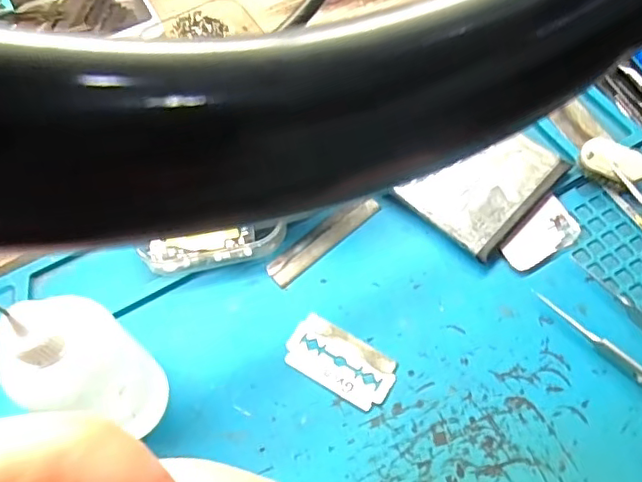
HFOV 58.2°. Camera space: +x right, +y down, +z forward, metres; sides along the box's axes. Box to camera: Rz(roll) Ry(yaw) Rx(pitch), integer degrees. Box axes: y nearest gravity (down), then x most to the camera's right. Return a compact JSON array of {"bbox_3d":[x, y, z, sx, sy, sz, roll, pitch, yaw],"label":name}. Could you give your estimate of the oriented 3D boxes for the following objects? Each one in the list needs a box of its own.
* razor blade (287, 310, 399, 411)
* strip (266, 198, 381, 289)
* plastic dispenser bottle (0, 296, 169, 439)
[{"bbox_3d":[0.007,0.046,0.222,0.042,0.004,0.022,29,67,17],"label":"razor blade"},{"bbox_3d":[0.001,-0.002,0.249,0.056,0.004,0.014,-40,66,-17],"label":"strip"},{"bbox_3d":[-0.070,0.042,0.181,0.027,0.087,0.031,35,69,20],"label":"plastic dispenser bottle"}]

